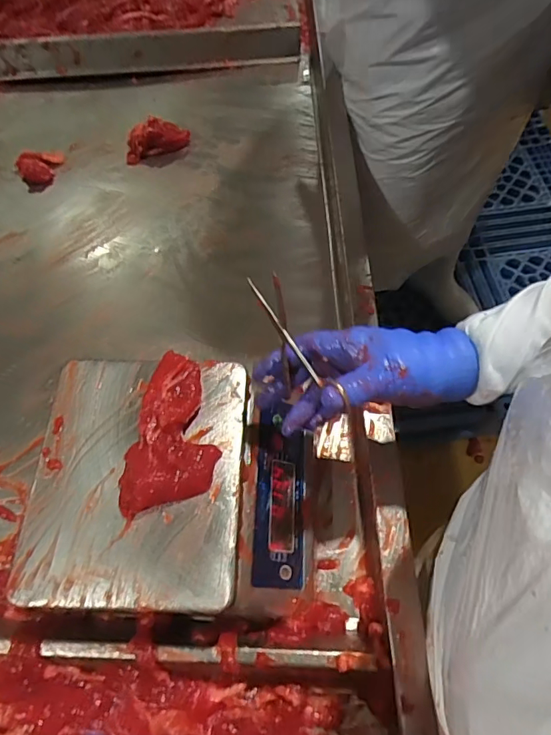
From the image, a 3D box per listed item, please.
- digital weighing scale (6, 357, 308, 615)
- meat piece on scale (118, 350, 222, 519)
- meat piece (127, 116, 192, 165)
[{"bbox_3d":[-0.093,0.119,0.472,0.242,0.112,0.220,1,62,3],"label":"digital weighing scale"},{"bbox_3d":[-0.090,0.059,0.431,0.079,0.022,0.148,10,63,8],"label":"meat piece on scale"},{"bbox_3d":[-0.199,-0.382,0.786,0.109,0.045,0.041,-17,62,-6],"label":"meat piece"}]

